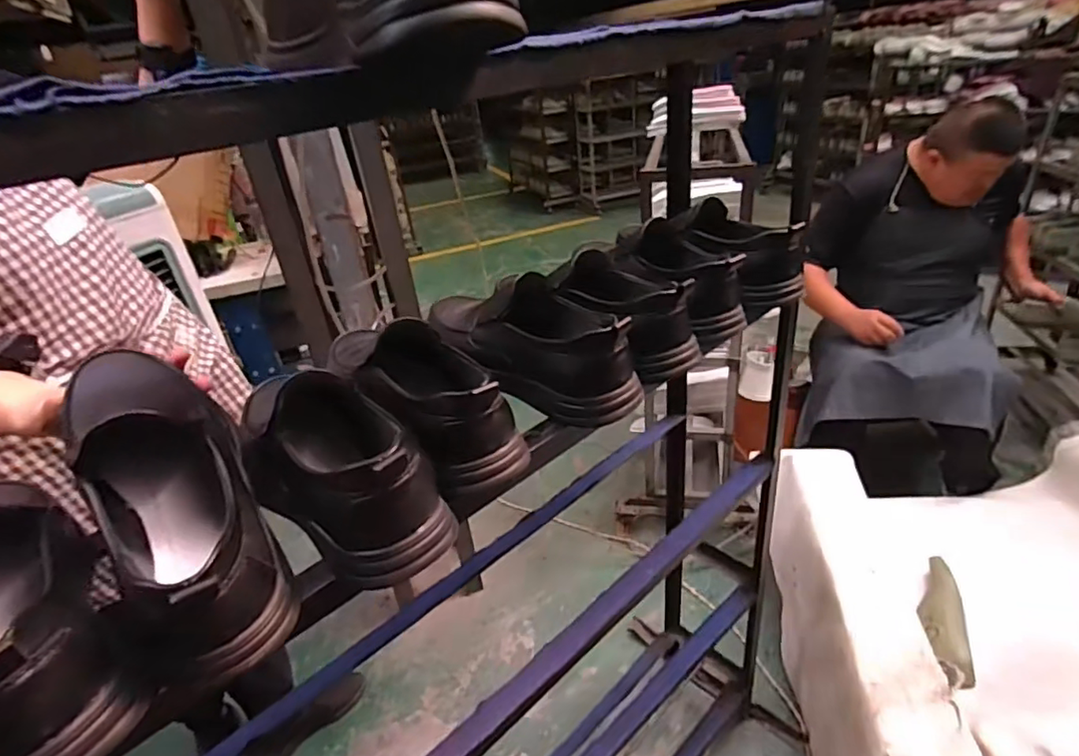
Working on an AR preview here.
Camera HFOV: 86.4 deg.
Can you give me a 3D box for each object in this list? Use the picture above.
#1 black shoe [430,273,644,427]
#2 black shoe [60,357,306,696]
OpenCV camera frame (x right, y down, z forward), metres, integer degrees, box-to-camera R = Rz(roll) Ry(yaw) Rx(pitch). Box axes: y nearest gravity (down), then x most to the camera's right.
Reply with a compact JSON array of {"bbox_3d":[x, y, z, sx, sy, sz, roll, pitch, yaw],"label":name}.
[{"bbox_3d":[-0.015,-0.044,0.576,0.093,0.091,0.249,-26,35,-29],"label":"black shoe"},{"bbox_3d":[-0.256,0.078,0.394,0.095,0.093,0.267,-29,50,-33],"label":"black shoe"}]

